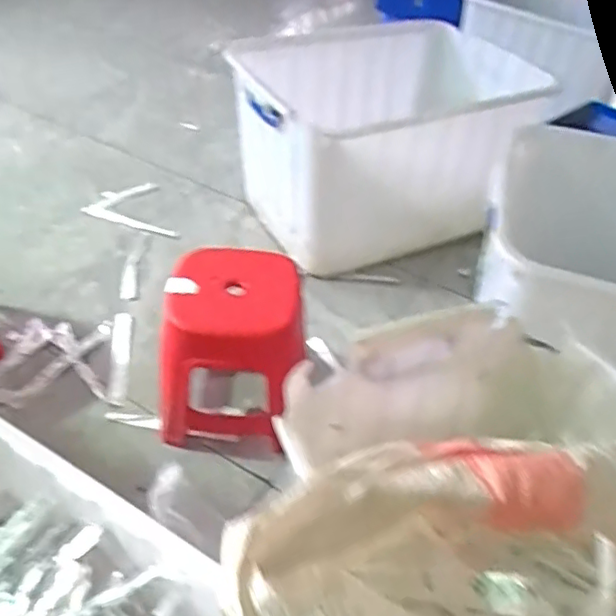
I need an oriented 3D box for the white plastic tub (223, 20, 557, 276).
[{"bbox_3d":[0.235,-0.494,1.770,0.826,0.477,0.584,-14,47,-21],"label":"white plastic tub"}]

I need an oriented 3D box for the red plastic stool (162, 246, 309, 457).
[{"bbox_3d":[-0.152,0.087,1.231,0.281,0.338,0.252,5,43,-1],"label":"red plastic stool"}]

